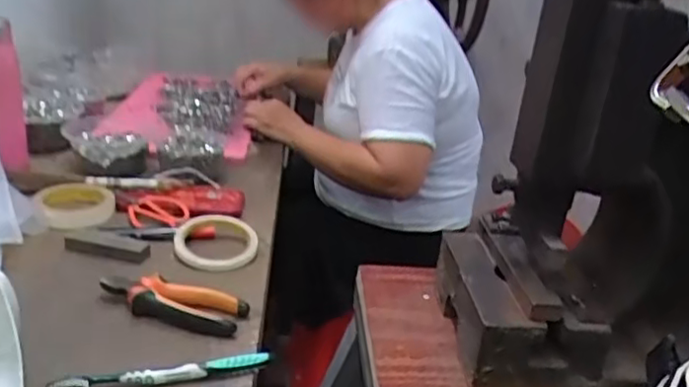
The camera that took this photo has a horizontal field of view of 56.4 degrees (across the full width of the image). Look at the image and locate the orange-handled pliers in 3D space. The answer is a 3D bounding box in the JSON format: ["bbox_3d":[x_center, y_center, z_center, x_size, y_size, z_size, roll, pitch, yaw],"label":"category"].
[{"bbox_3d":[-0.173,0.108,0.648,0.145,0.027,0.052,13,23,14],"label":"orange-handled pliers"}]

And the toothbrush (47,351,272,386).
[{"bbox_3d":[-0.156,0.156,0.556,0.184,0.020,0.016,-3,24,-23],"label":"toothbrush"}]

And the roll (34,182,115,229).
[{"bbox_3d":[-0.349,0.009,0.835,0.092,0.018,0.111,2,23,-12],"label":"roll"}]

